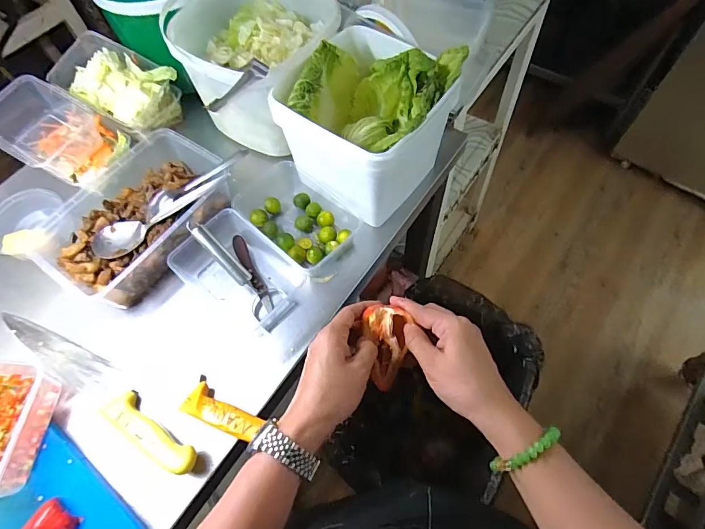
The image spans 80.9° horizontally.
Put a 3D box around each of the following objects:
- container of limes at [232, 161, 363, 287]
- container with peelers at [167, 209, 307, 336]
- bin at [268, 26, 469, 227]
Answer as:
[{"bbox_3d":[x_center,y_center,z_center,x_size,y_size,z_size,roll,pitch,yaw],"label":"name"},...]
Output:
[{"bbox_3d":[-0.086,-0.072,0.616,0.136,0.060,0.196,-38,66,-15],"label":"container of limes"},{"bbox_3d":[-0.155,0.006,0.571,0.171,0.068,0.113,34,69,19],"label":"container with peelers"},{"bbox_3d":[0.027,-0.199,0.590,0.190,0.159,0.193,32,69,19],"label":"bin"}]

